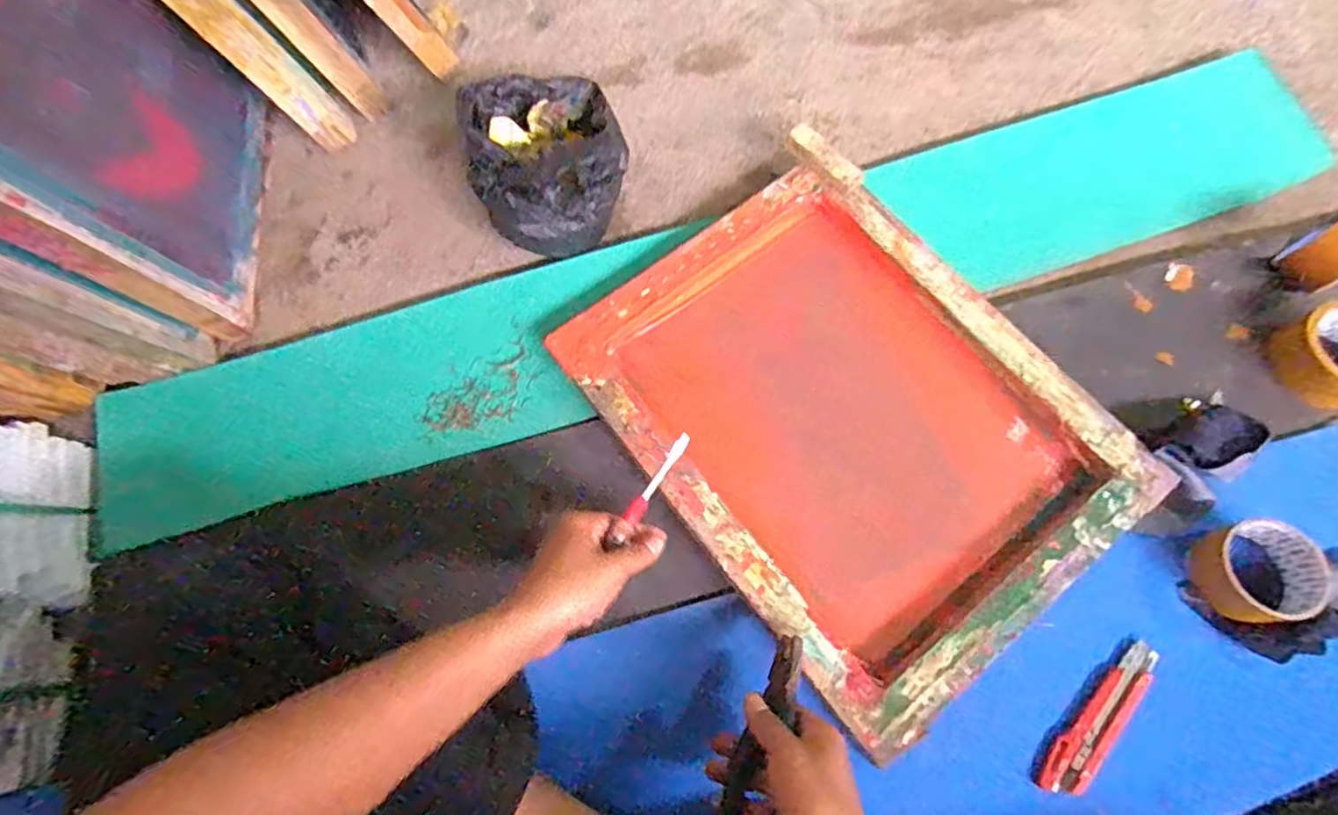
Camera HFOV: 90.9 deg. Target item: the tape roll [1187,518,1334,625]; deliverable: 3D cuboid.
[{"bbox_3d":[0.507,0.140,0.564,0.085,0.037,0.084,-1,72,2],"label":"tape roll"}]

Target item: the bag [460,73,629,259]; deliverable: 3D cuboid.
[{"bbox_3d":[-0.126,-0.253,0.698,0.157,0.128,0.167,-24,73,-6],"label":"bag"}]

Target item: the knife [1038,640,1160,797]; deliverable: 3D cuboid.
[{"bbox_3d":[0.367,0.263,0.556,0.033,0.007,0.151,36,74,30],"label":"knife"}]

